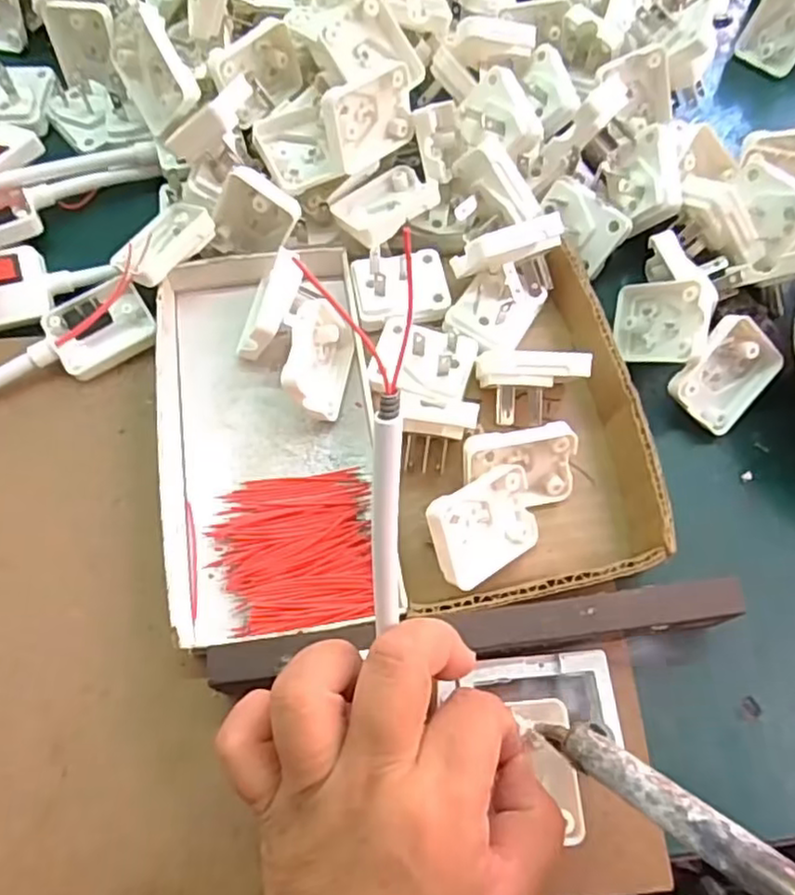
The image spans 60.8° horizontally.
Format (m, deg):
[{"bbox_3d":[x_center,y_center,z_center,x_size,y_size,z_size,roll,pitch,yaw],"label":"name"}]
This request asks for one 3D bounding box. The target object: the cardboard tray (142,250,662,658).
[{"bbox_3d":[0.001,-0.016,0.306,0.209,0.032,0.179,-7,68,-5],"label":"cardboard tray"}]

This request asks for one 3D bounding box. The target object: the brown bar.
[{"bbox_3d":[0.033,0.076,0.273,0.208,0.027,0.019,-6,68,-5],"label":"brown bar"}]

